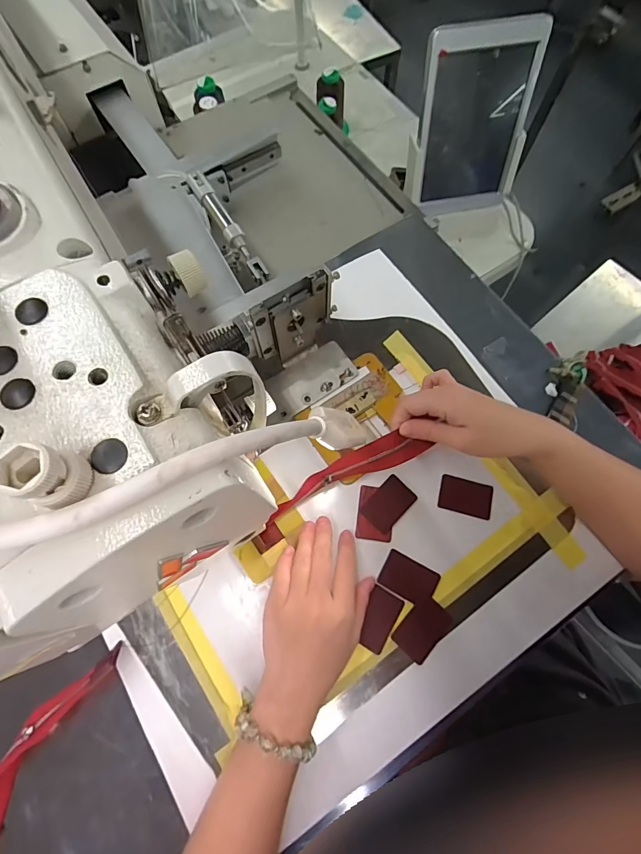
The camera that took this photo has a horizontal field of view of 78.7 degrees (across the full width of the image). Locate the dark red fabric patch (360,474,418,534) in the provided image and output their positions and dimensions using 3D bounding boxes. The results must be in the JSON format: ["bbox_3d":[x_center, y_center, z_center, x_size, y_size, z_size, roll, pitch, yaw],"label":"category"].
[{"bbox_3d":[0.069,0.077,0.391,0.035,0.006,0.052,43,77,13],"label":"dark red fabric patch"}]

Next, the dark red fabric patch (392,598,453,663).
[{"bbox_3d":[0.093,0.184,0.358,0.035,0.004,0.051,43,77,13],"label":"dark red fabric patch"}]

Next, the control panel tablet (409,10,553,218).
[{"bbox_3d":[0.209,-0.408,0.536,0.162,0.212,0.027,-13,55,-3],"label":"control panel tablet"}]

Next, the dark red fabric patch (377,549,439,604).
[{"bbox_3d":[0.084,0.144,0.371,0.052,0.004,0.034,28,74,9],"label":"dark red fabric patch"}]

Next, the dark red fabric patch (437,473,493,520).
[{"bbox_3d":[0.146,0.070,0.393,0.052,0.004,0.034,15,72,5],"label":"dark red fabric patch"}]

